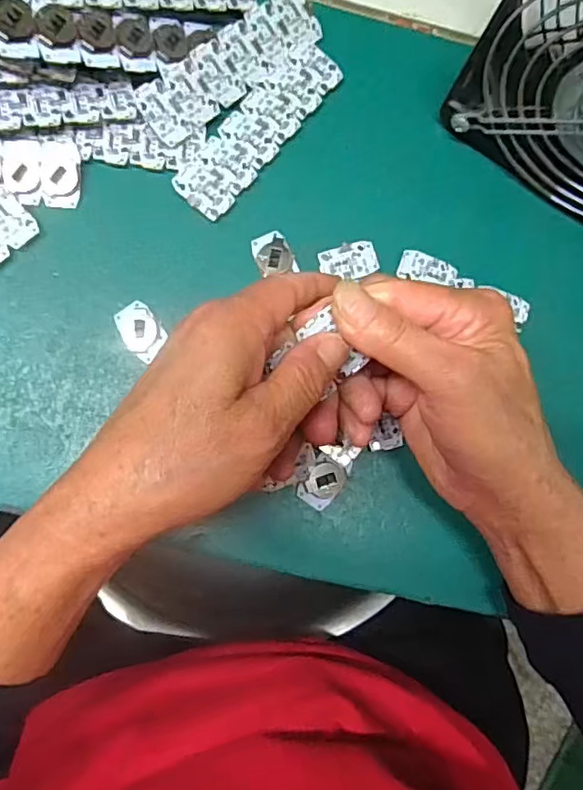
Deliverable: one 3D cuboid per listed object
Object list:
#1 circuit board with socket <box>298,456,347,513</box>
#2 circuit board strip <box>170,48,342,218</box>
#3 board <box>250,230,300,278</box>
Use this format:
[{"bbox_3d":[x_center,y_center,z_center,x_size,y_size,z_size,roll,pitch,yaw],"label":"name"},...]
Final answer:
[{"bbox_3d":[0.015,0.044,0.286,0.018,0.004,0.026,38,81,0],"label":"circuit board with socket"},{"bbox_3d":[-0.016,-0.137,0.302,0.029,0.006,0.105,40,81,0],"label":"circuit board strip"},{"bbox_3d":[-0.009,-0.071,0.296,0.019,0.005,0.022,-22,86,-8],"label":"board"}]

